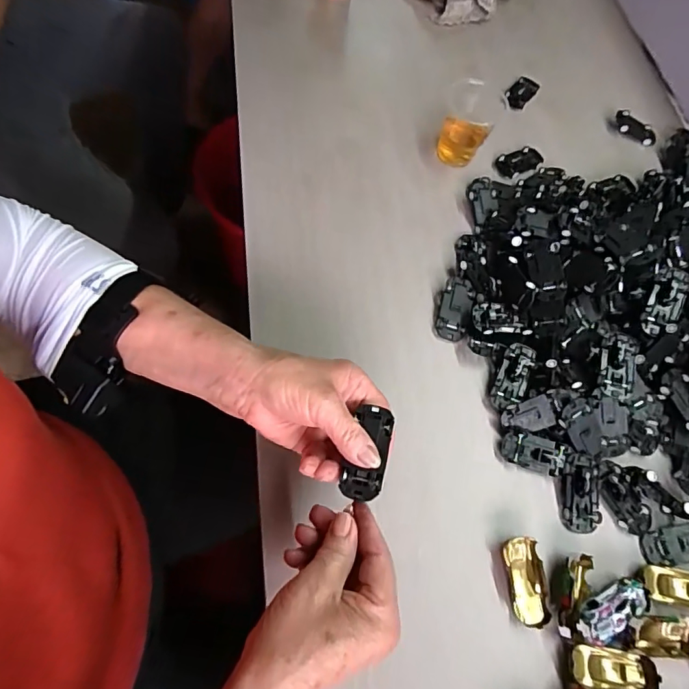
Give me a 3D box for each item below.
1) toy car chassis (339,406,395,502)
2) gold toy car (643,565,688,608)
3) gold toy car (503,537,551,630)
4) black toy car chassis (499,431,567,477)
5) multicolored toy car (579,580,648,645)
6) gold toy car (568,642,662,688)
[{"bbox_3d":[0.016,0.075,0.331,0.029,0.005,0.062,15,70,4],"label":"toy car chassis"},{"bbox_3d":[0.278,0.201,0.394,0.065,0.015,0.027,13,67,3],"label":"gold toy car"},{"bbox_3d":[0.146,0.190,0.384,0.028,0.018,0.064,-6,68,-5],"label":"gold toy car"},{"bbox_3d":[0.169,0.097,0.428,0.054,0.017,0.029,16,67,4],"label":"black toy car chassis"},{"bbox_3d":[0.212,0.207,0.375,0.066,0.022,0.029,-21,70,-11],"label":"multicolored toy car"},{"bbox_3d":[0.203,0.249,0.364,0.062,0.014,0.028,10,67,2],"label":"gold toy car"}]

